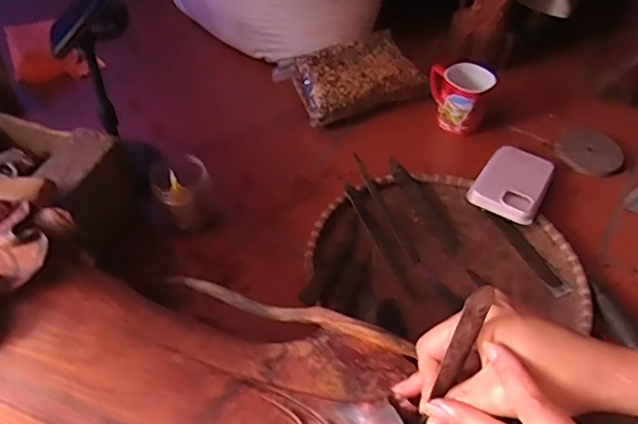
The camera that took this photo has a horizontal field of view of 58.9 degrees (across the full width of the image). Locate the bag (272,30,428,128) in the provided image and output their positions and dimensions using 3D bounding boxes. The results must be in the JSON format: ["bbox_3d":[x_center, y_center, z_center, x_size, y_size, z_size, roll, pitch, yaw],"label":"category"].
[{"bbox_3d":[0.054,-0.224,0.937,0.216,0.069,0.138,-22,50,-19],"label":"bag"}]

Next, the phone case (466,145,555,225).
[{"bbox_3d":[0.277,-0.045,0.806,0.090,0.019,0.167,28,43,15],"label":"phone case"}]

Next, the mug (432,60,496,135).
[{"bbox_3d":[0.220,-0.182,0.893,0.099,0.085,0.082,13,48,12],"label":"mug"}]

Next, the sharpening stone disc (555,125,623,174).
[{"bbox_3d":[0.420,-0.097,0.878,0.094,0.006,0.111,22,51,20],"label":"sharpening stone disc"}]

